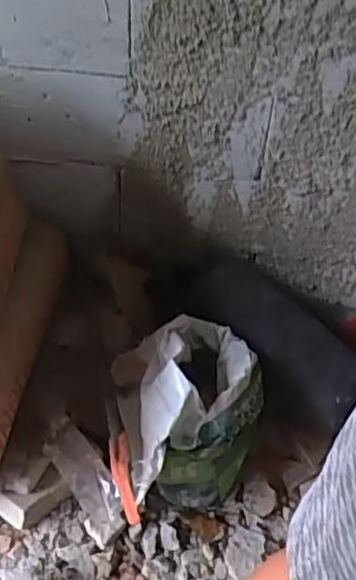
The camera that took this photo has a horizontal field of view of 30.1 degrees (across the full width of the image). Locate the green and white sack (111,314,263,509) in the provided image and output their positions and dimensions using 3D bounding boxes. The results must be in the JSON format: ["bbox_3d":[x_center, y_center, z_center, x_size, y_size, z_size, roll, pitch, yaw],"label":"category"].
[{"bbox_3d":[0.016,0.238,1.259,0.292,0.310,0.307,-6,47,-10],"label":"green and white sack"}]

